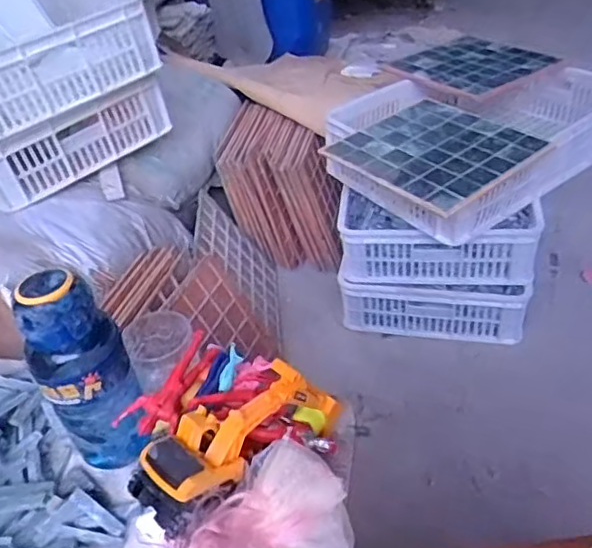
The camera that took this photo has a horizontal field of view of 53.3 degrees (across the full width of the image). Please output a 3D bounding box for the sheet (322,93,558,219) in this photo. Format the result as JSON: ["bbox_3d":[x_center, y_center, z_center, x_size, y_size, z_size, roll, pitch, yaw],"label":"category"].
[{"bbox_3d":[0.299,-0.272,1.260,0.368,0.021,0.392,-31,49,-25],"label":"sheet"}]

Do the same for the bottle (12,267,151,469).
[{"bbox_3d":[-0.216,0.103,0.611,0.081,0.228,0.077,-8,39,0],"label":"bottle"}]

